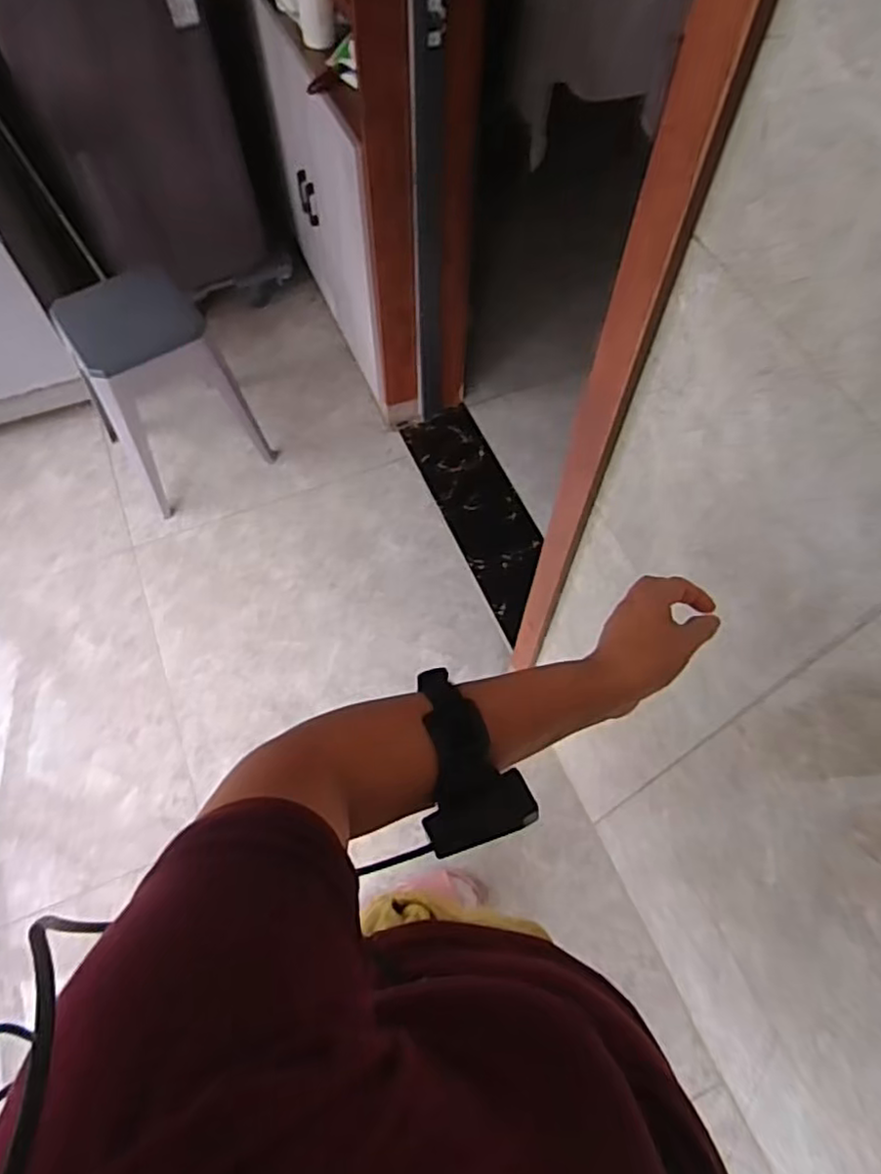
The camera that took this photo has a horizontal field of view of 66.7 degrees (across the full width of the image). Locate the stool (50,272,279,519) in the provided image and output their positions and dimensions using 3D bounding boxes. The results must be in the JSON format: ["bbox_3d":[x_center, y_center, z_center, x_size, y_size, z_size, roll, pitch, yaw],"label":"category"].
[{"bbox_3d":[-0.696,-0.497,1.694,0.332,0.481,0.328,-35,69,-17],"label":"stool"}]

